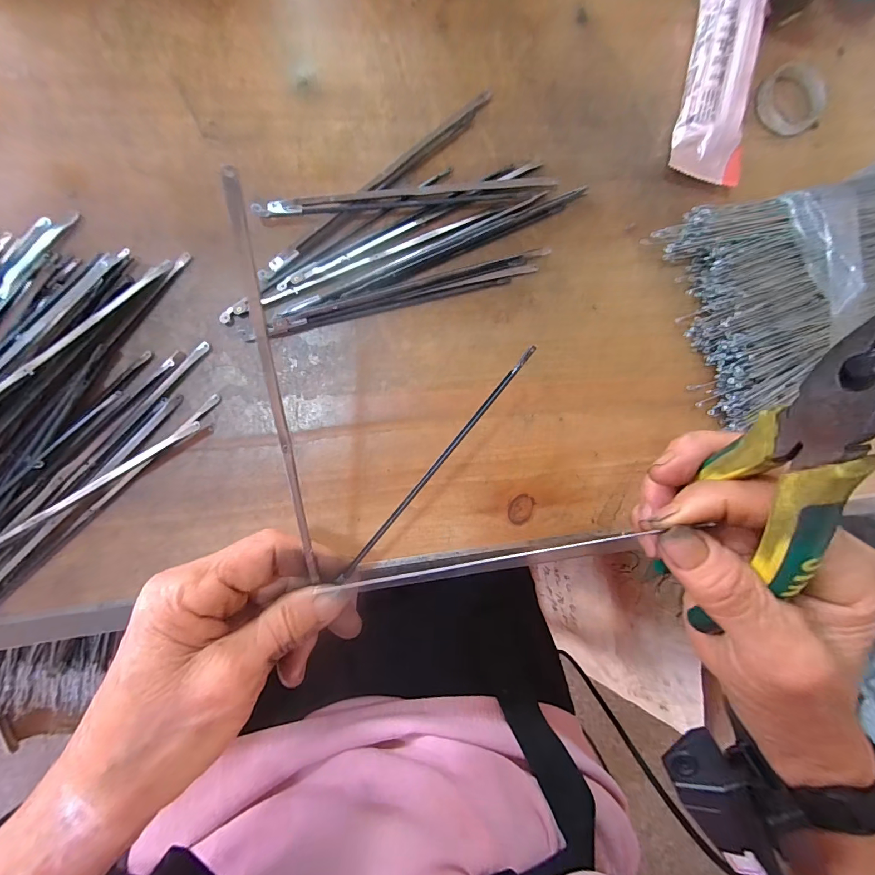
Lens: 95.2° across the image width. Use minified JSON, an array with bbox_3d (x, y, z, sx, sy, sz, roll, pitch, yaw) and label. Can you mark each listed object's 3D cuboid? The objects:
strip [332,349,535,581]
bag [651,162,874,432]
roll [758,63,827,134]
[{"bbox_3d":[-0.003,0.016,0.192,0.004,0.004,0.145,38,98,-6],"label":"strip"},{"bbox_3d":[0.280,-0.122,0.276,0.230,0.045,0.144,-27,93,-8],"label":"bag"},{"bbox_3d":[0.260,-0.249,0.295,0.052,0.011,0.046,-21,92,-8],"label":"roll"}]

